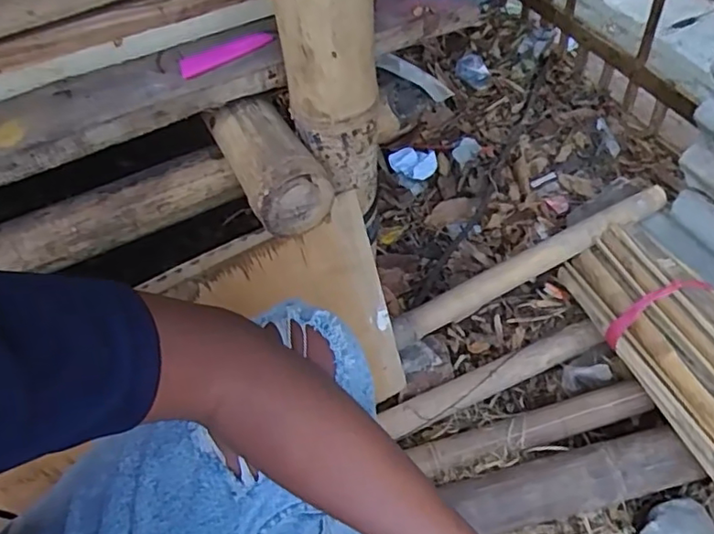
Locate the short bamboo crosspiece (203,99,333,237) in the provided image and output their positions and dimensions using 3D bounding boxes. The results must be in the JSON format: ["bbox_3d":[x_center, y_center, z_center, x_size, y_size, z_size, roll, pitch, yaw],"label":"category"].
[{"bbox_3d":[-0.089,-0.109,0.602,0.078,0.073,0.150,-24,55,-11],"label":"short bamboo crosspiece"}]

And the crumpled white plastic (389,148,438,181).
[{"bbox_3d":[0.122,-0.230,1.311,0.103,0.025,0.080,4,55,8],"label":"crumpled white plastic"}]

